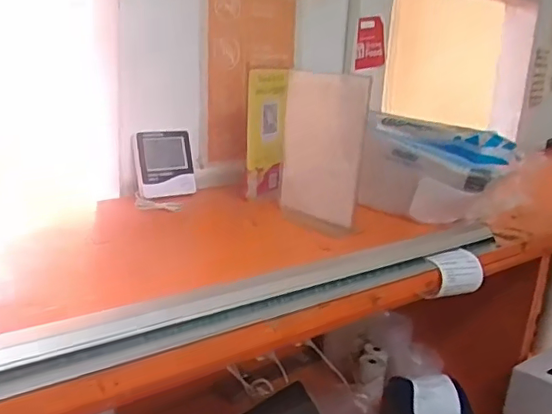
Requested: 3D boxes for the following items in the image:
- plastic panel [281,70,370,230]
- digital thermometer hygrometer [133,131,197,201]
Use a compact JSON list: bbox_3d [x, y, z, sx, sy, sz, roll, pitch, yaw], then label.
[{"bbox_3d":[0.066,-0.080,0.807,0.136,0.205,0.016,16,19,37],"label":"plastic panel"},{"bbox_3d":[-0.171,-0.068,0.896,0.098,0.101,0.013,-10,-2,-35],"label":"digital thermometer hygrometer"}]

